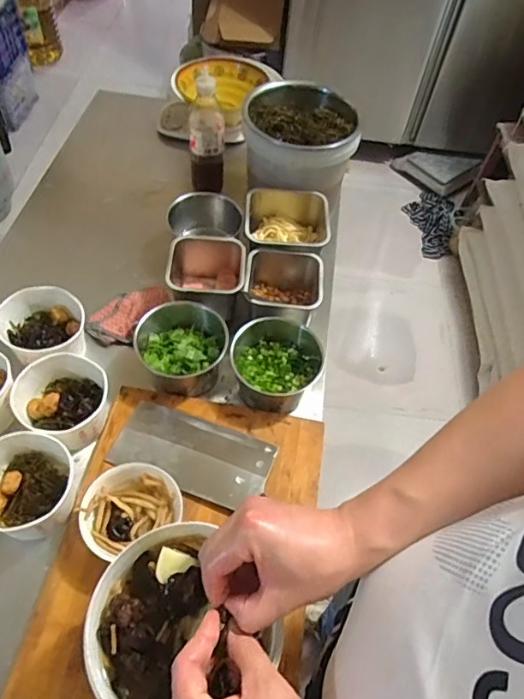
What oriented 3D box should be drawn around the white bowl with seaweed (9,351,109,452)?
[{"bbox_3d":[-0.267,0.070,0.695,0.115,0.067,0.123,3,55,-4],"label":"white bowl with seaweed"}]

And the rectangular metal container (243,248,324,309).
[{"bbox_3d":[0.033,-0.090,0.831,0.122,0.091,0.119,6,55,-1],"label":"rectangular metal container"}]

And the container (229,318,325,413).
[{"bbox_3d":[0.021,0.026,0.765,0.135,0.076,0.125,2,55,-4],"label":"container"}]

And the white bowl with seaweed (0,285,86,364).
[{"bbox_3d":[-0.318,-0.027,0.755,0.116,0.065,0.116,3,55,-4],"label":"white bowl with seaweed"}]

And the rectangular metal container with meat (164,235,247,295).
[{"bbox_3d":[-0.093,-0.113,0.834,0.127,0.091,0.120,5,55,-2],"label":"rectangular metal container with meat"}]

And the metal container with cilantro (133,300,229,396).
[{"bbox_3d":[-0.121,-0.007,0.764,0.122,0.072,0.134,3,55,-4],"label":"metal container with cilantro"}]

